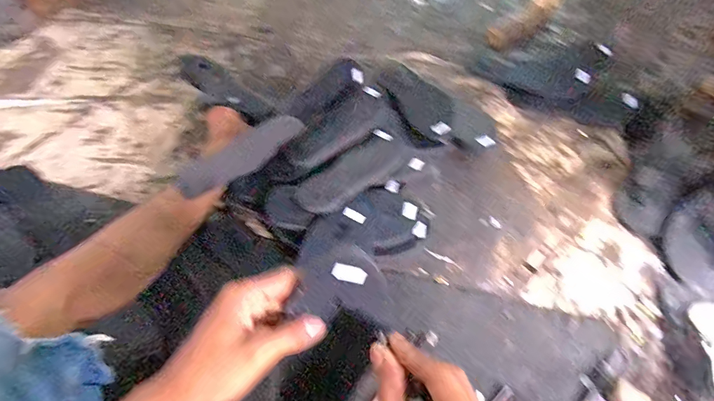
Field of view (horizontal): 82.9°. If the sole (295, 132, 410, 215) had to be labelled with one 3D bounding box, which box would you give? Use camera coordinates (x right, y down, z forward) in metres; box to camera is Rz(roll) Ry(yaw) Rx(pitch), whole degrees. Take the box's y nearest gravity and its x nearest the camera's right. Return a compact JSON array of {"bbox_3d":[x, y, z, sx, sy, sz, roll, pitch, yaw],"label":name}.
[{"bbox_3d":[-0.002,-0.049,0.690,0.087,0.015,0.228,36,53,23],"label":"sole"}]

